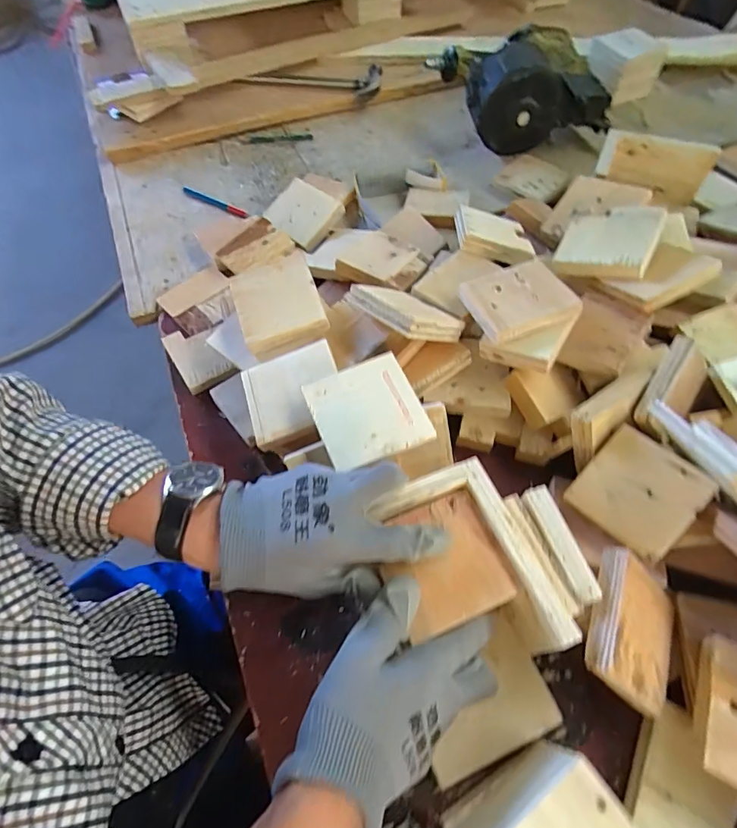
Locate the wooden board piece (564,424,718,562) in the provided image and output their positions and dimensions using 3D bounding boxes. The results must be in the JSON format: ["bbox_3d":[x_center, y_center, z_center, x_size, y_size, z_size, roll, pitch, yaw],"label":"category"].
[{"bbox_3d":[0.226,0.064,0.382,0.087,0.014,0.083,-46,65,-7],"label":"wooden board piece"}]

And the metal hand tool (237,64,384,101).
[{"bbox_3d":[-0.102,-0.605,0.833,0.247,0.027,0.066,3,61,1],"label":"metal hand tool"}]

